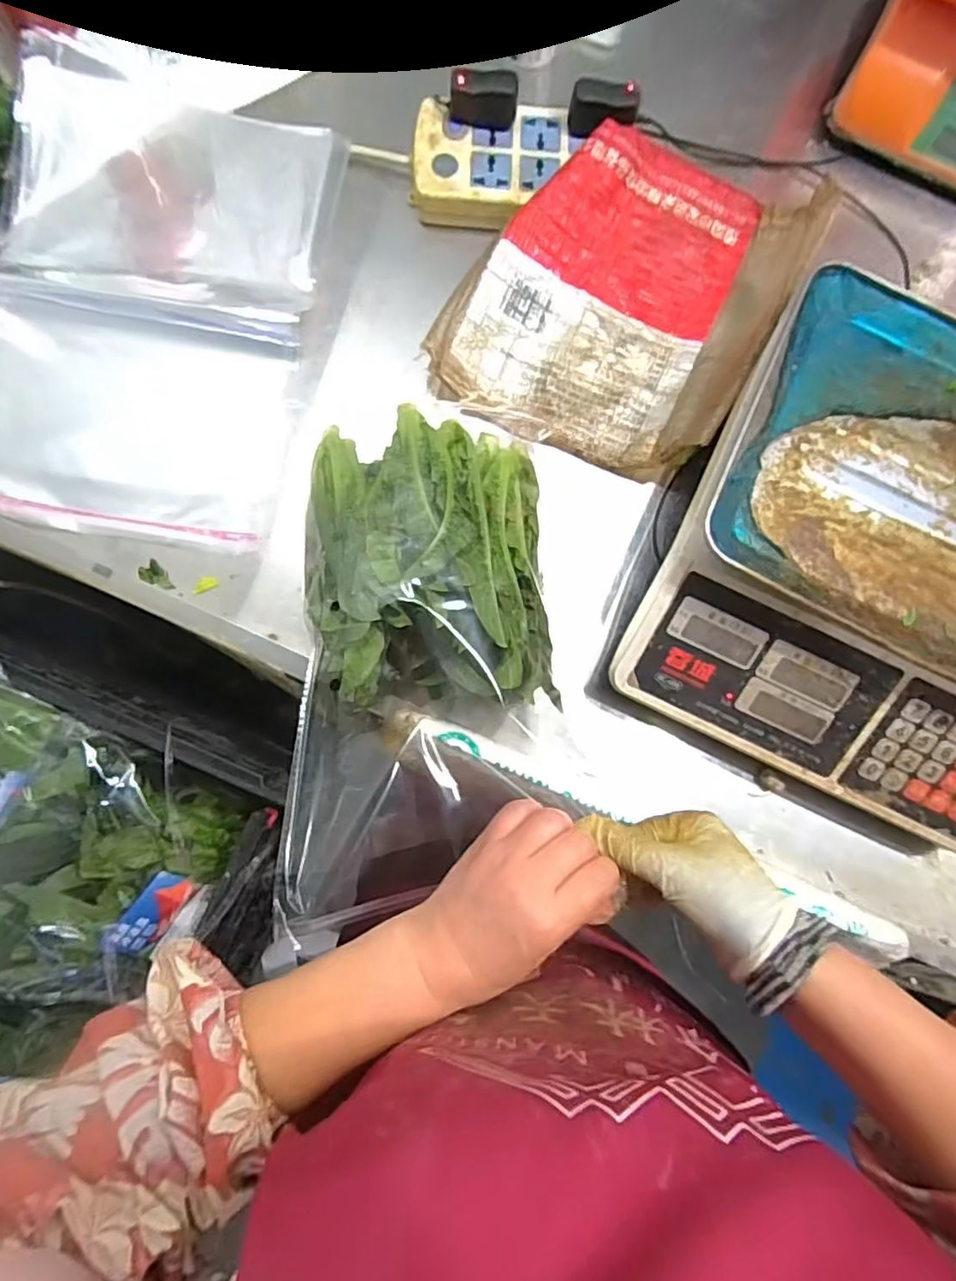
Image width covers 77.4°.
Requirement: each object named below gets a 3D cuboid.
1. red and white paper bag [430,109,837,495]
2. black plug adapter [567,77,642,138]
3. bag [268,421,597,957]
[{"bbox_3d":[0.122,-0.290,0.488,0.232,0.069,0.280,29,81,1],"label":"red and white paper bag"},{"bbox_3d":[0.105,-0.443,0.499,0.055,0.031,0.026,4,81,-3],"label":"black plug adapter"},{"bbox_3d":[-0.039,0.009,0.397,0.187,0.065,0.315,-8,84,-1],"label":"bag"}]

